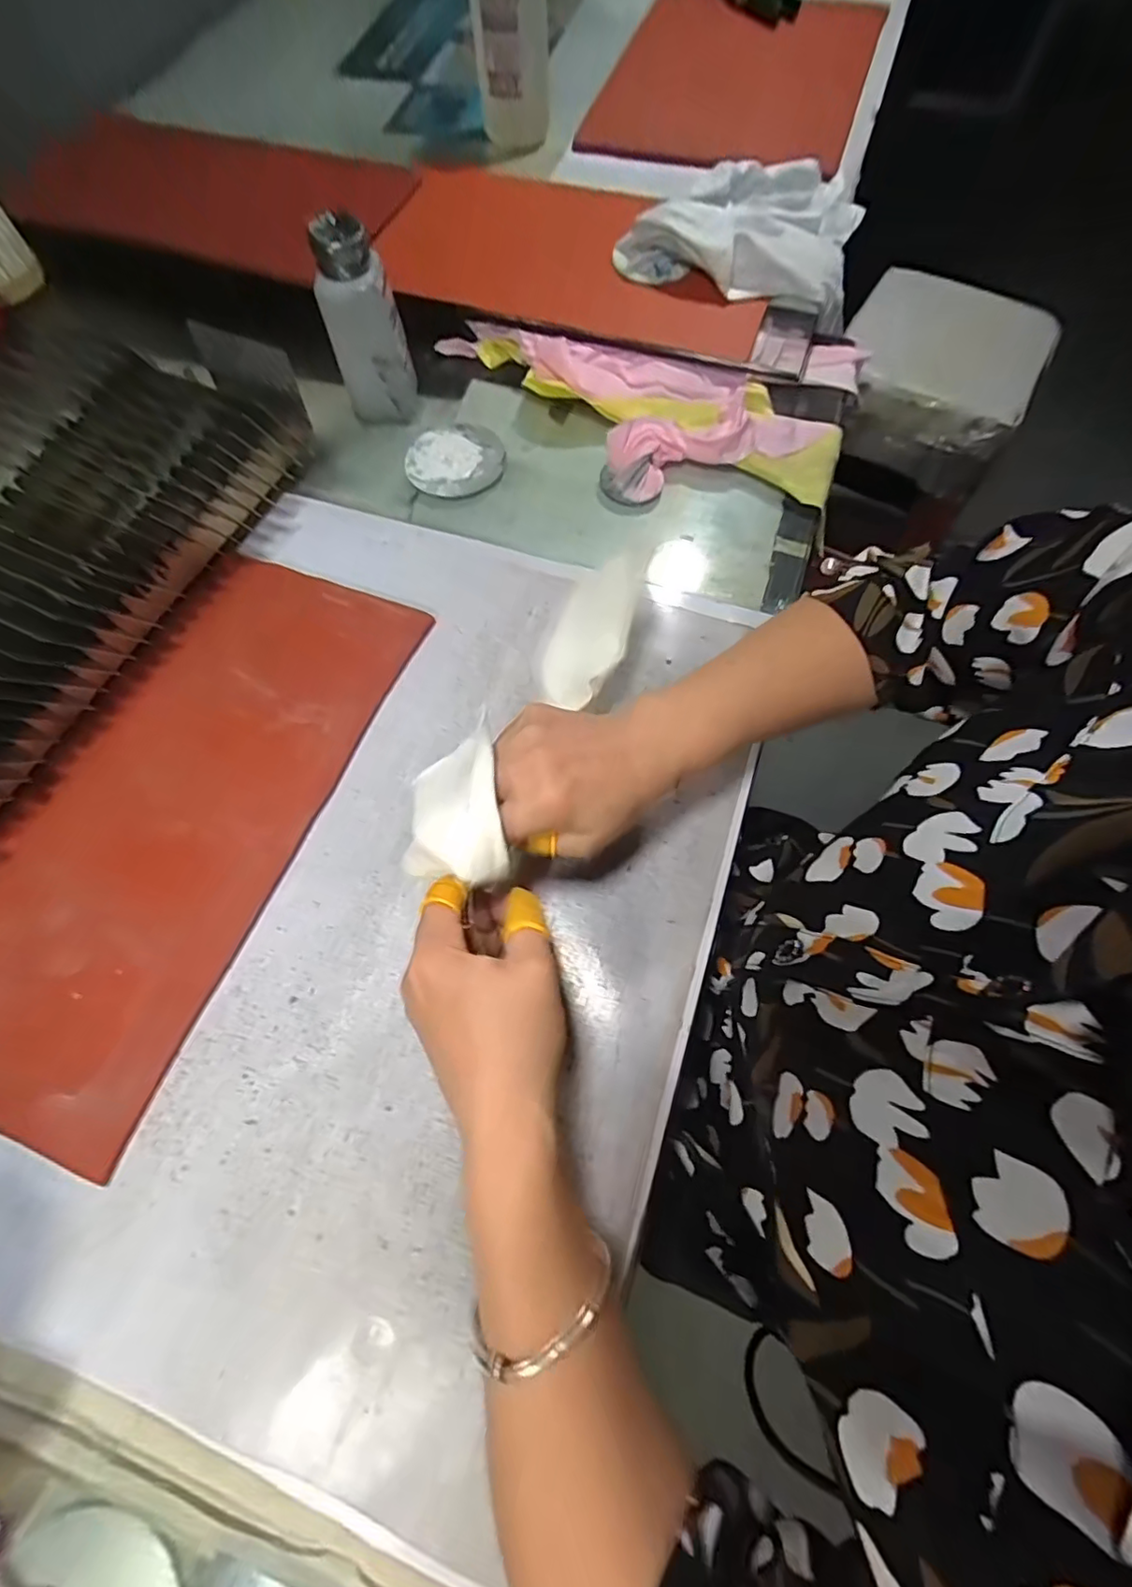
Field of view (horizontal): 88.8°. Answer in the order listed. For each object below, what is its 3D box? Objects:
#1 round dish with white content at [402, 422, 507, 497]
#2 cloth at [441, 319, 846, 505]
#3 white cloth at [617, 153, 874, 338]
[{"bbox_3d":[-0.095,-0.285,0.497,0.085,0.010,0.079,0,69,1],"label":"round dish with white content"},{"bbox_3d":[0.049,-0.321,0.491,0.355,0.030,0.145,19,70,8],"label":"cloth"},{"bbox_3d":[0.160,-0.509,0.530,0.216,0.081,0.142,12,69,5],"label":"white cloth"}]

